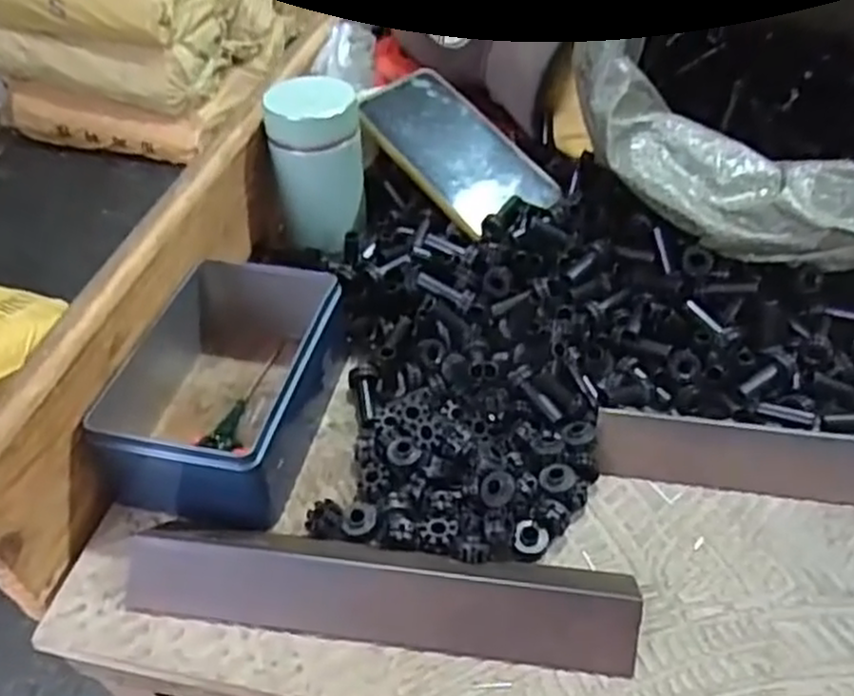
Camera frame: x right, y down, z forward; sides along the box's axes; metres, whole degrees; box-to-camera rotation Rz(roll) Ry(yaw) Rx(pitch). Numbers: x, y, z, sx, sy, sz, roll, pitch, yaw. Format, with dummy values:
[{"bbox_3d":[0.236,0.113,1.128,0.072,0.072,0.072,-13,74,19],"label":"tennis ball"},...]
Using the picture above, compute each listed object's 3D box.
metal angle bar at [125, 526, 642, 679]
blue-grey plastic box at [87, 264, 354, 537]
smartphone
[{"bbox_3d":[-0.023,0.115,0.363,0.238,0.026,0.043,4,45,8],"label":"metal angle bar"},{"bbox_3d":[-0.113,0.020,0.436,0.100,0.061,0.145,8,45,11],"label":"blue-grey plastic box"},{"bbox_3d":[0.019,-0.144,0.552,0.078,0.008,0.157,-36,68,-19],"label":"smartphone"}]

